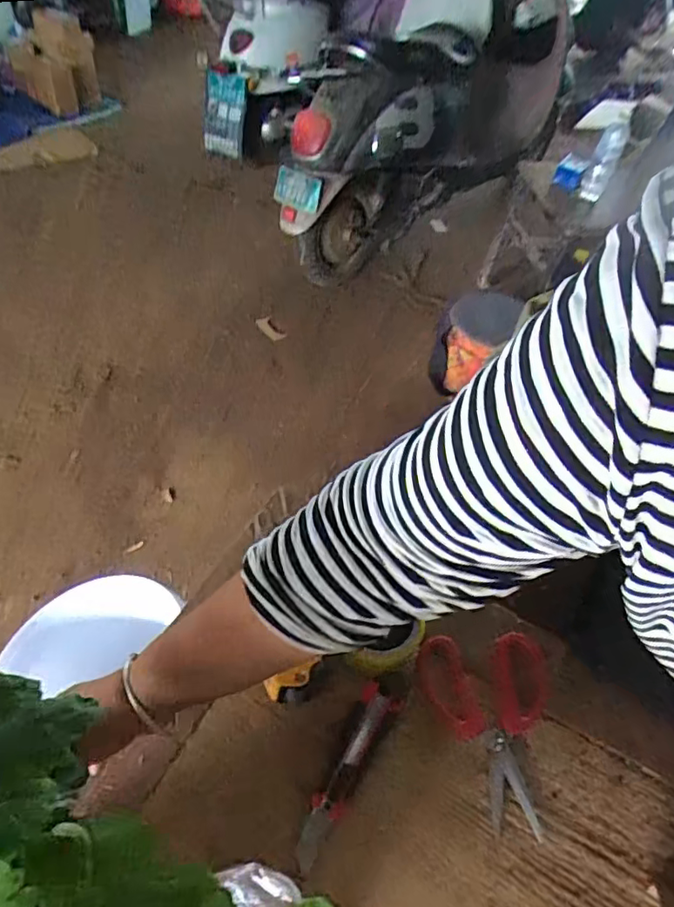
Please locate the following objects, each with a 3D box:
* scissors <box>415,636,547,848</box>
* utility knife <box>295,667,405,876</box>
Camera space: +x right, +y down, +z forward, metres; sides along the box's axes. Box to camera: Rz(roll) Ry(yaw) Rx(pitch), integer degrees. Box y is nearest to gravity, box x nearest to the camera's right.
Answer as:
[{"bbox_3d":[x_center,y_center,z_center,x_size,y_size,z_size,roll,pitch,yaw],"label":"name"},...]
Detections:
[{"bbox_3d":[0.153,0.271,0.566,0.129,0.012,0.173,-1,66,-6],"label":"scissors"},{"bbox_3d":[0.011,0.287,0.537,0.037,0.016,0.179,29,56,18],"label":"utility knife"}]

